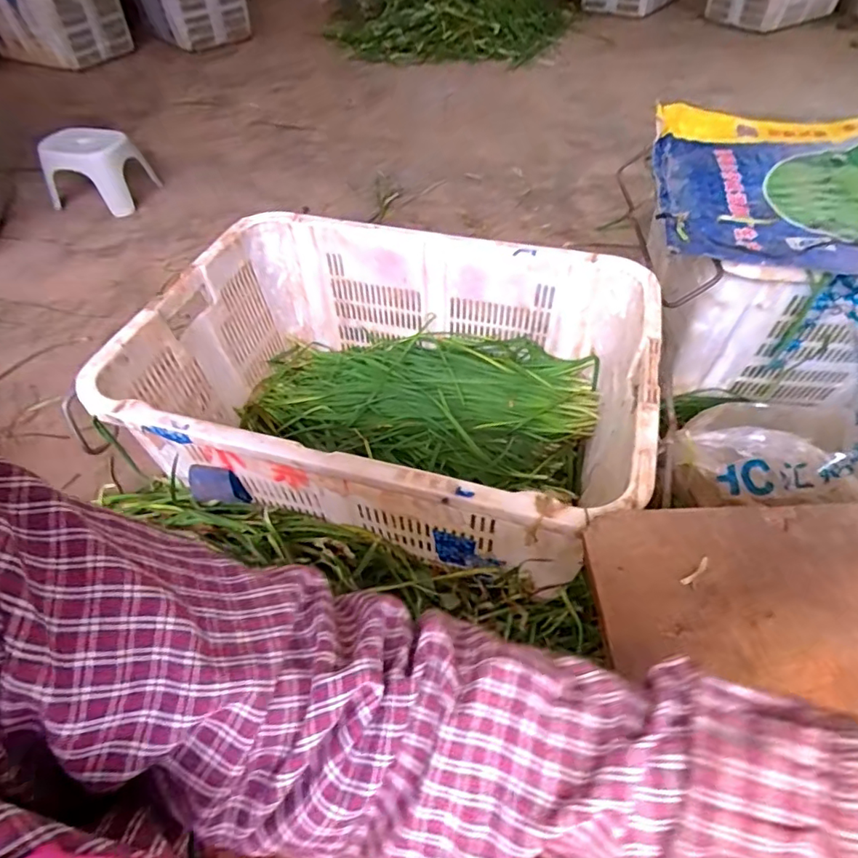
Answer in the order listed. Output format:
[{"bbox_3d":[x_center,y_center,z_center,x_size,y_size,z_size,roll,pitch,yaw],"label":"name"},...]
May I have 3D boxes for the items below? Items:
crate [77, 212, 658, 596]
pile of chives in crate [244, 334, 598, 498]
[{"bbox_3d":[-0.051,-0.053,0.770,0.653,0.261,0.458,12,51,11],"label":"crate"},{"bbox_3d":[-0.020,-0.046,0.905,0.588,0.107,0.260,10,51,9],"label":"pile of chives in crate"}]

